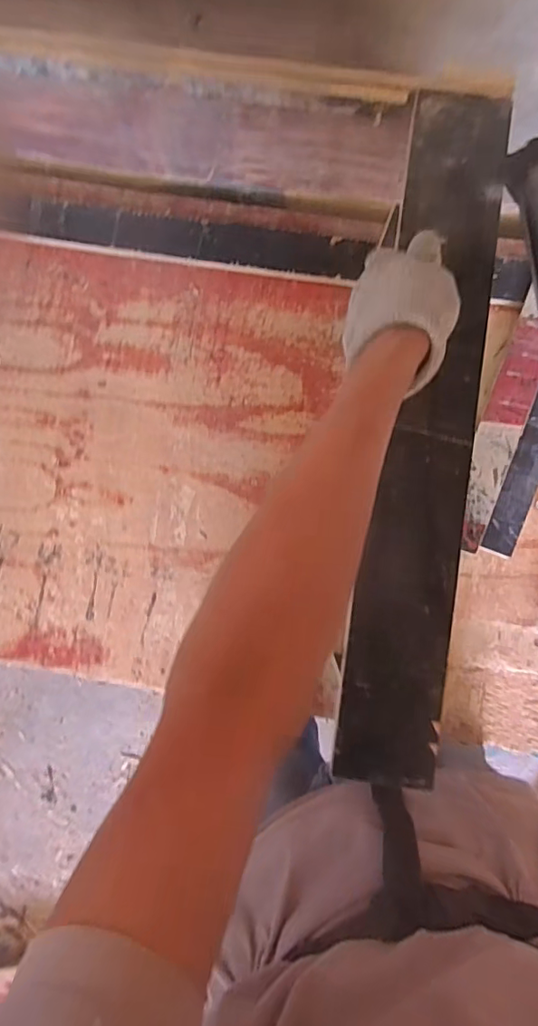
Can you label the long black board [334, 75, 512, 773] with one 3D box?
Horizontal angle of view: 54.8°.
[{"bbox_3d":[0.127,-0.064,0.421,0.078,0.017,0.556,8,88,-3],"label":"long black board"}]

